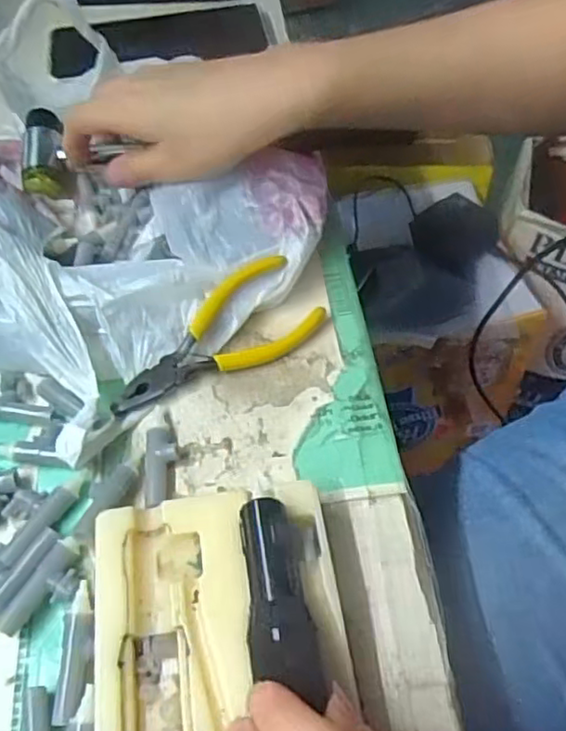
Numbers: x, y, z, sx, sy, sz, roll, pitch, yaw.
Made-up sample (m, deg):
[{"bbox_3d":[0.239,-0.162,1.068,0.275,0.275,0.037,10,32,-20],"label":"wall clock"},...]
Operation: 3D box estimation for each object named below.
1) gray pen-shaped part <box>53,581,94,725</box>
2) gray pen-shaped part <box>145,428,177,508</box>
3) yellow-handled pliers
[{"bbox_3d":[-0.076,0.105,0.237,0.010,0.009,0.047,-1,56,1],"label":"gray pen-shaped part"},{"bbox_3d":[-0.055,0.045,0.287,0.015,0.008,0.035,-2,69,1],"label":"gray pen-shaped part"},{"bbox_3d":[-0.036,-0.011,0.321,0.112,0.014,0.049,-33,86,-16],"label":"yellow-handled pliers"}]

